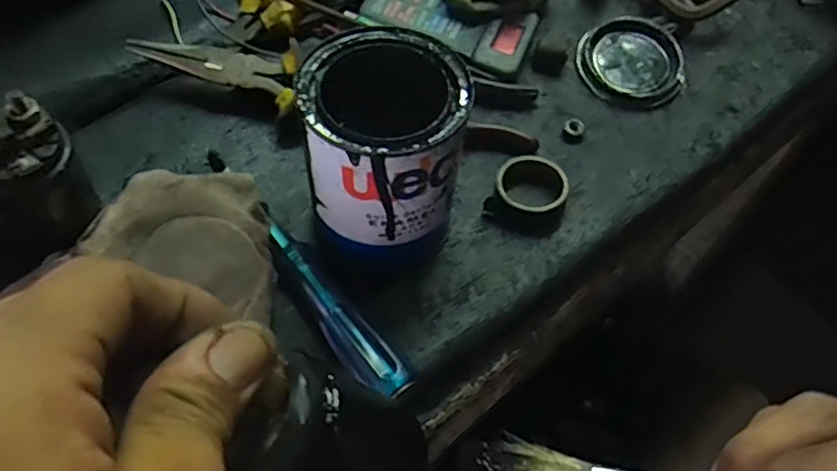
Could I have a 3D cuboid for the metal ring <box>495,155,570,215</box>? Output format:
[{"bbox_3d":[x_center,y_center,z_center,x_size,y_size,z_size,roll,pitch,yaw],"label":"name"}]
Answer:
[{"bbox_3d":[0.069,-0.028,0.384,0.042,0.023,0.044,2,57,-3],"label":"metal ring"}]

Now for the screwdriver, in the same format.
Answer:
[{"bbox_3d":[-0.047,0.032,0.325,0.023,0.020,0.126,-29,64,-21],"label":"screwdriver"}]

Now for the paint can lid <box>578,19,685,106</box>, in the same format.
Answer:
[{"bbox_3d":[0.153,-0.126,0.451,0.073,0.021,0.073,2,57,-3],"label":"paint can lid"}]

